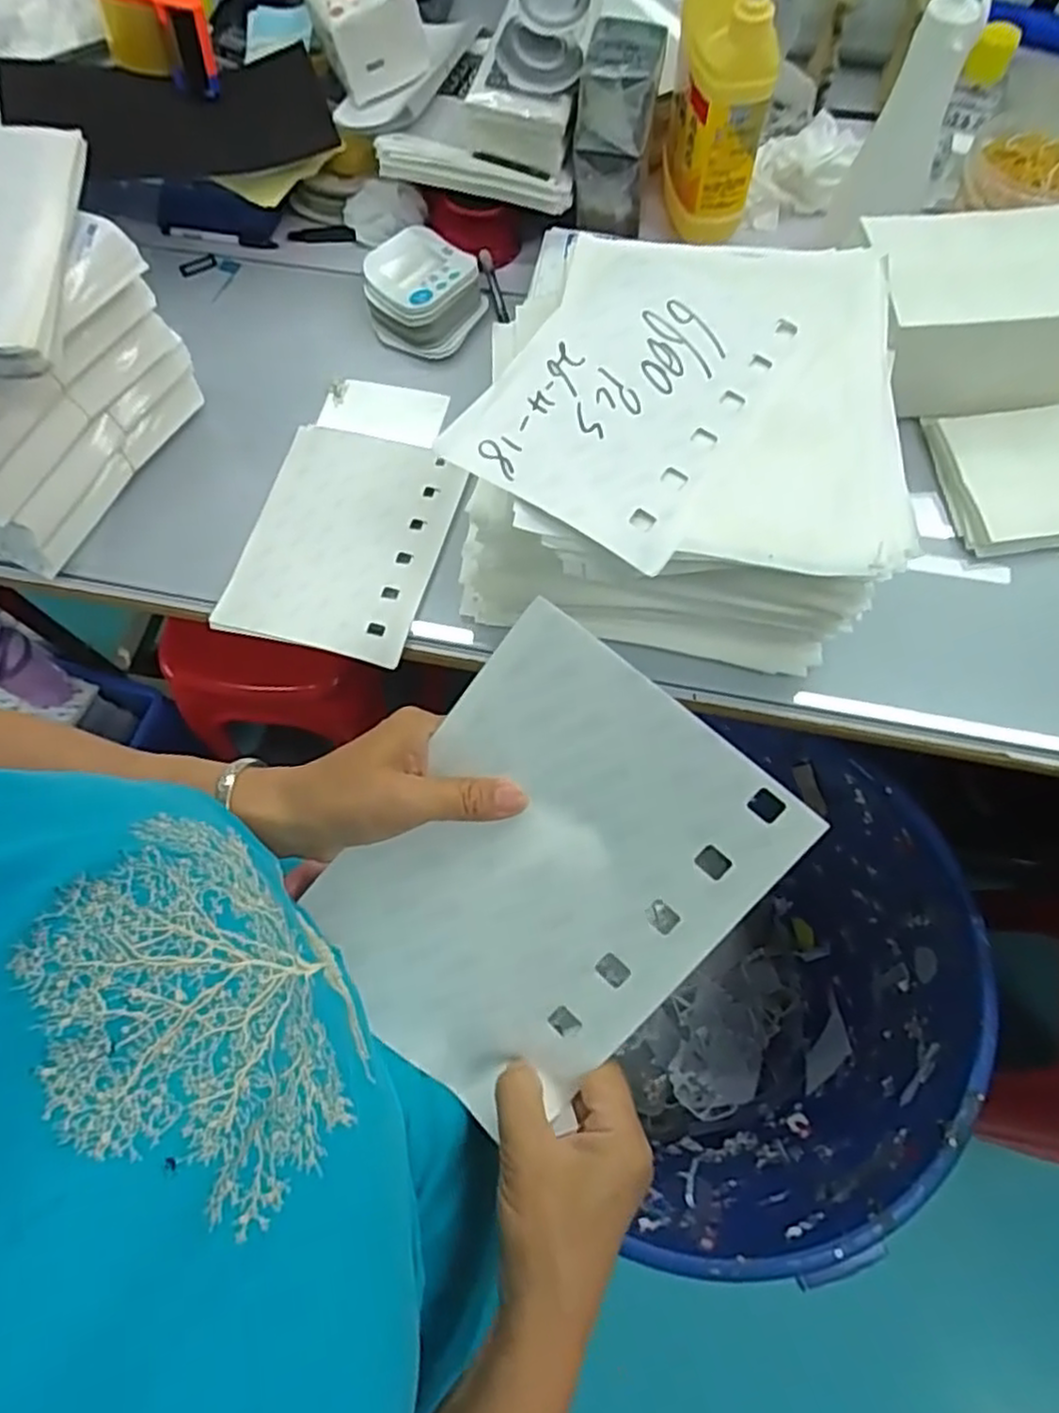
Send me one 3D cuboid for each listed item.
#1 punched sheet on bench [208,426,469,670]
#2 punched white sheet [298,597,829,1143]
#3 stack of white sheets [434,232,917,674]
[{"bbox_3d":[-0.165,-0.151,0.653,0.169,0.010,0.215,13,71,5],"label":"punched sheet on bench"},{"bbox_3d":[0.004,0.086,0.356,0.167,0.012,0.219,39,99,2],"label":"punched white sheet"},{"bbox_3d":[0.099,-0.184,0.559,0.285,0.175,0.262,2,69,3],"label":"stack of white sheets"}]

